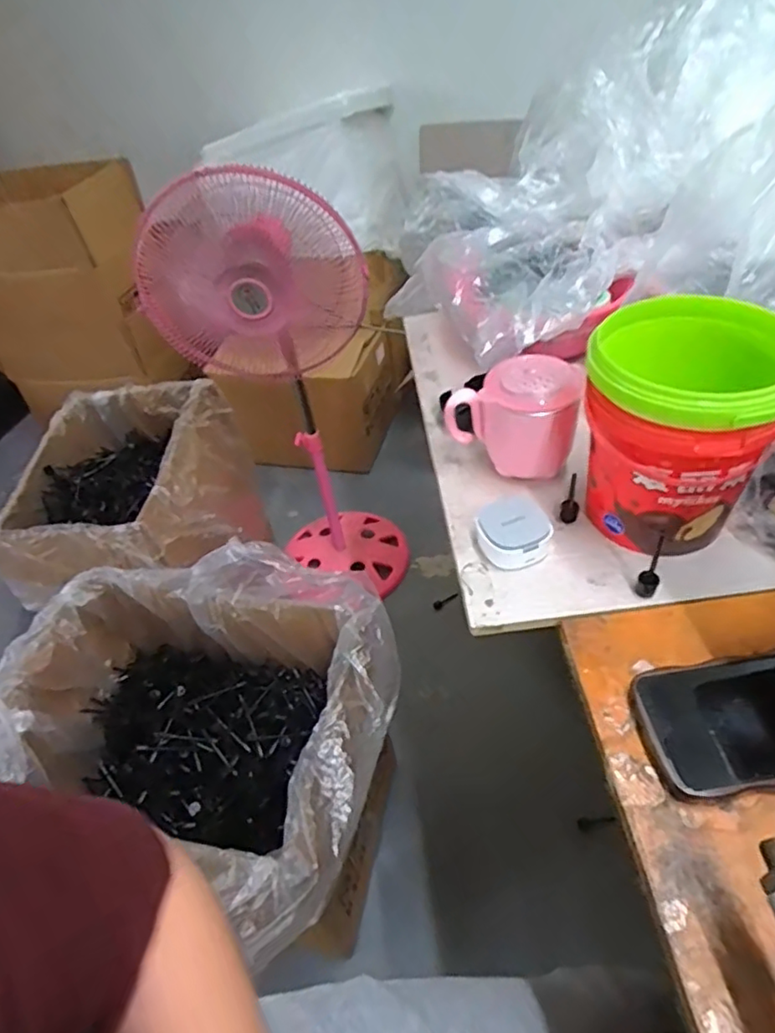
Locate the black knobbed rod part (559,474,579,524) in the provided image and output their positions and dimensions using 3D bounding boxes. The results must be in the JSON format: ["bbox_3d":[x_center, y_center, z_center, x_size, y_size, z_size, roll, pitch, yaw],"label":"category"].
[{"bbox_3d":[0.158,-0.018,0.527,0.015,0.008,0.061,6,45,15],"label":"black knobbed rod part"}]

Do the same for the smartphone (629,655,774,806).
[{"bbox_3d":[0.236,0.120,0.369,0.161,0.017,0.077,-8,43,0],"label":"smartphone"}]

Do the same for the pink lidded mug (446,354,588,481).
[{"bbox_3d":[0.110,-0.092,0.540,0.114,0.094,0.072,9,47,17],"label":"pink lidded mug"}]

